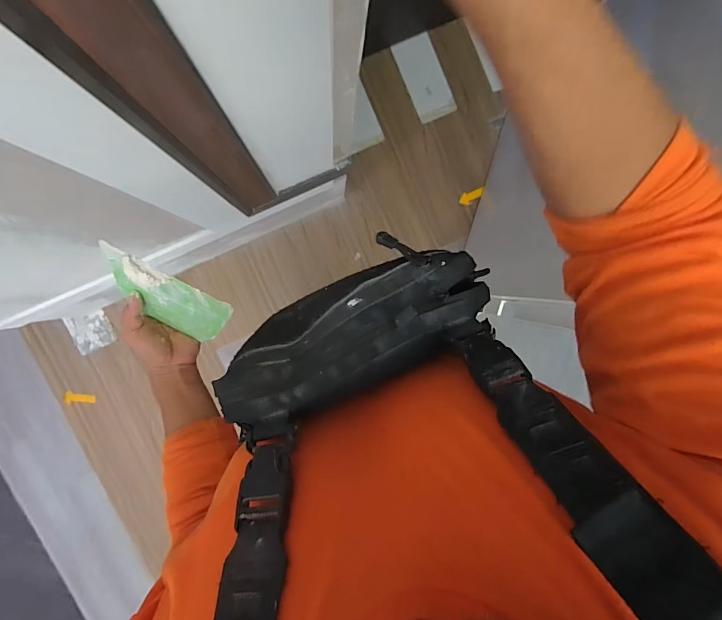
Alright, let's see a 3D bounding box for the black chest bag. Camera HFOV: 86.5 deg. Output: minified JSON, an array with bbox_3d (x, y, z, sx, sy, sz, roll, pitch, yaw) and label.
[{"bbox_3d":[-0.001,0.018,0.309,0.213,0.078,0.093,-33,96,-1],"label":"black chest bag"}]

